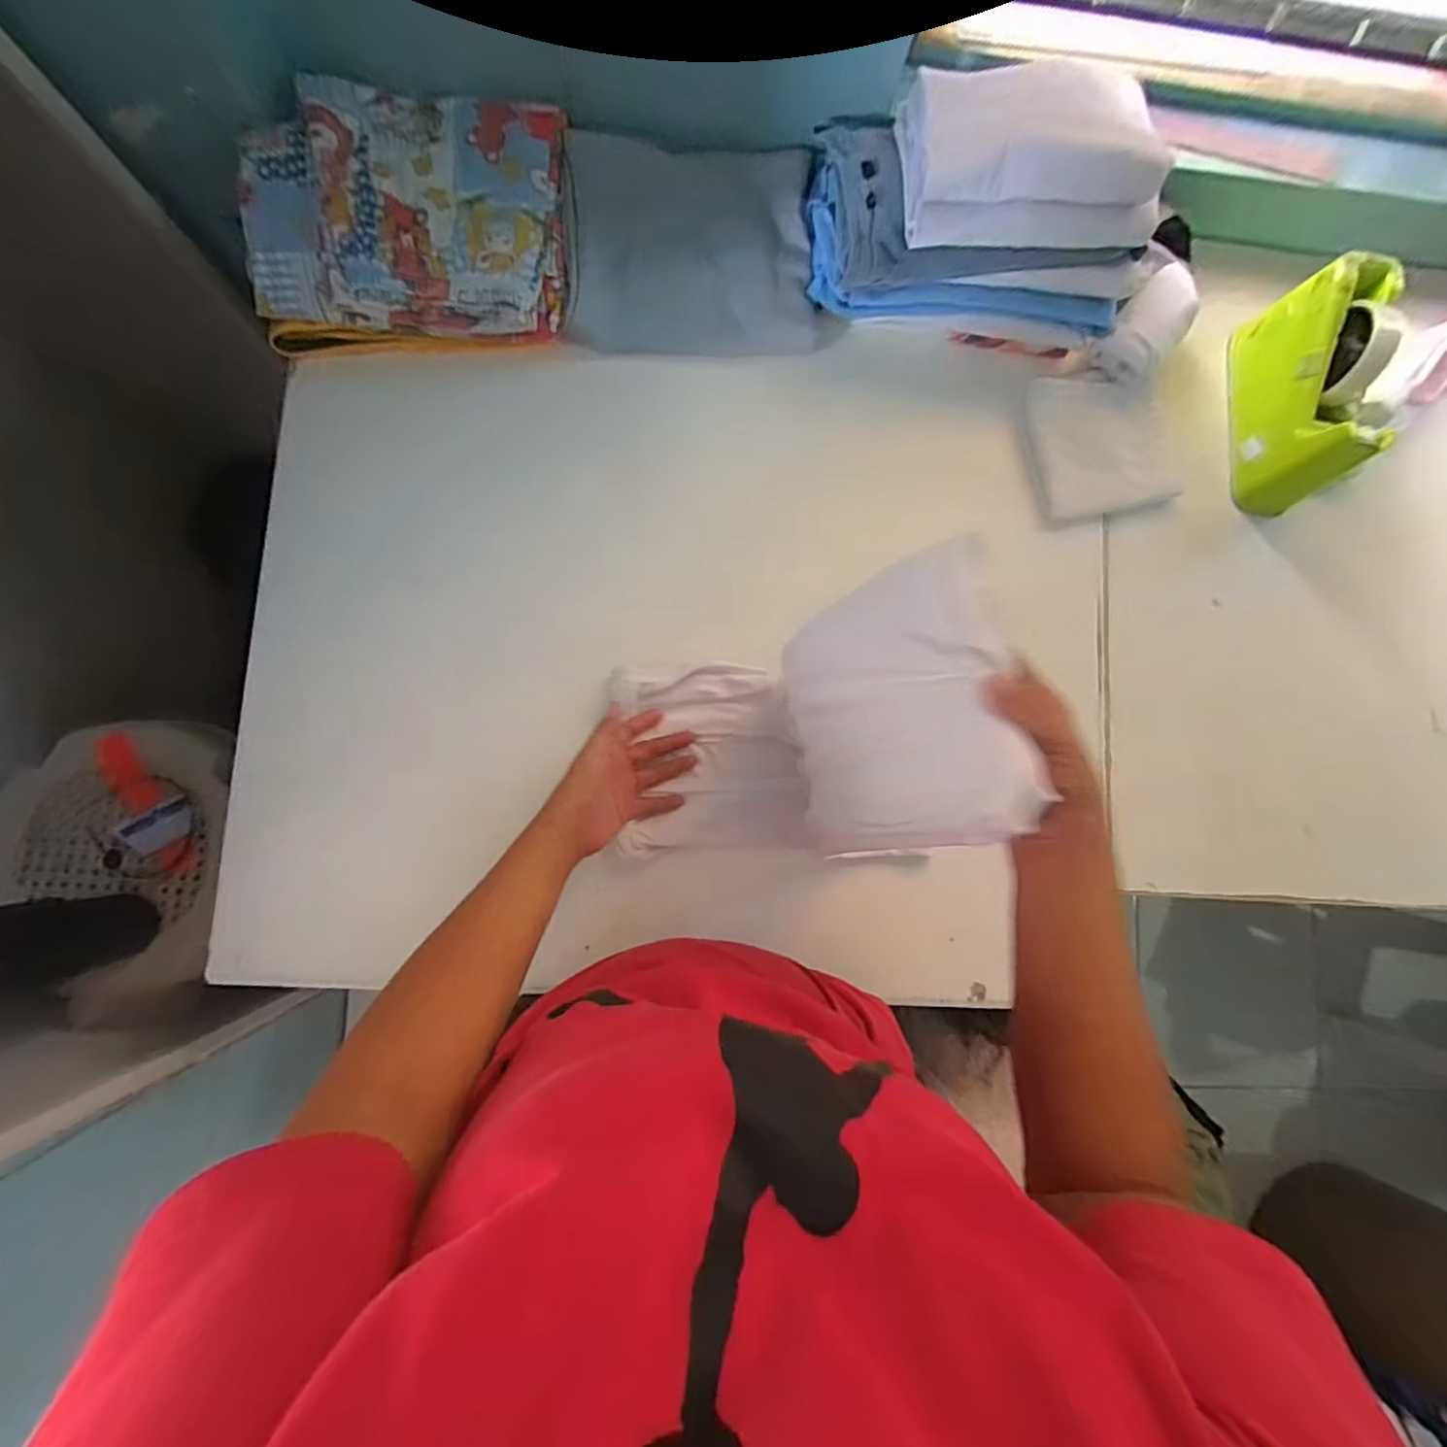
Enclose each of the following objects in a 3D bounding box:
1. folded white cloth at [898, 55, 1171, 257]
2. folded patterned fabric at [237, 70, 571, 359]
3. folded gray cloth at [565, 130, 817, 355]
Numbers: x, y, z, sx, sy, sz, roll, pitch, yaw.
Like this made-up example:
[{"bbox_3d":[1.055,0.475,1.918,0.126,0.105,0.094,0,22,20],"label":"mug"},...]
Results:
[{"bbox_3d":[0.255,-0.476,0.506,0.196,0.071,0.124,1,85,-4],"label":"folded white cloth"},{"bbox_3d":[-0.273,-0.445,0.545,0.253,0.066,0.224,1,85,-4],"label":"folded patterned fabric"},{"bbox_3d":[-0.029,-0.452,0.589,0.228,0.052,0.173,2,85,-4],"label":"folded gray cloth"}]

